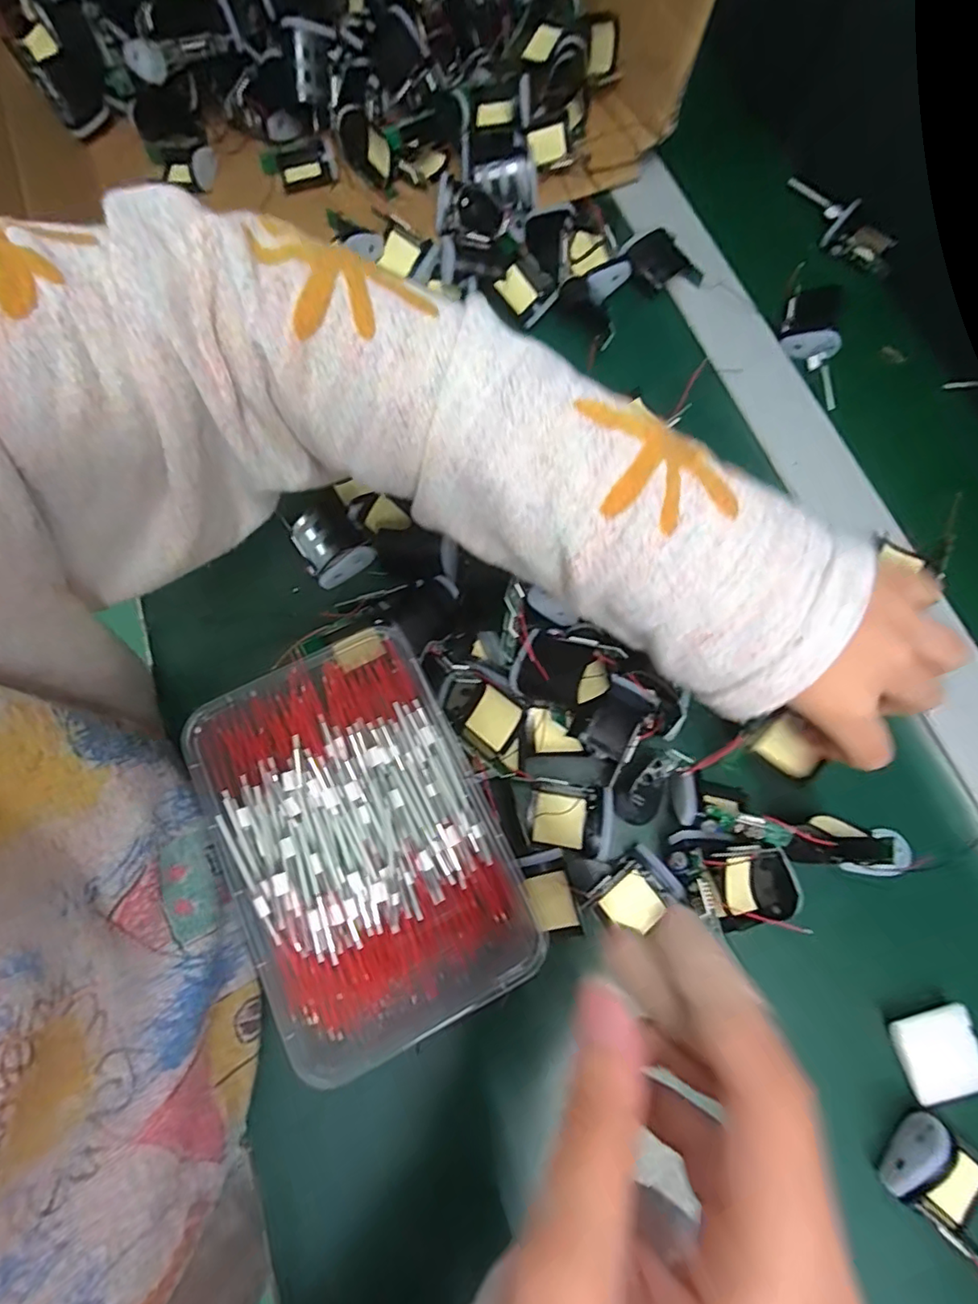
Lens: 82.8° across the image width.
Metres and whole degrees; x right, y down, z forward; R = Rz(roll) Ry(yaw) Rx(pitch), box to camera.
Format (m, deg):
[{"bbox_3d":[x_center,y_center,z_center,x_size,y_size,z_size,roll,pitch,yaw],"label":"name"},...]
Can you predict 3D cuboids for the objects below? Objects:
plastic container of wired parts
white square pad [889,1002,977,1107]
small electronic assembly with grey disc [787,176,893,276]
[{"bbox_3d":[-0.058,0.085,0.266,0.115,0.054,0.170,-28,75,-7],"label":"plastic container of wired parts"},{"bbox_3d":[0.207,0.186,0.255,0.038,0.007,0.035,-15,74,-4],"label":"white square pad"},{"bbox_3d":[0.258,-0.316,0.407,0.029,0.022,0.110,-33,76,-9],"label":"small electronic assembly with grey disc"}]

